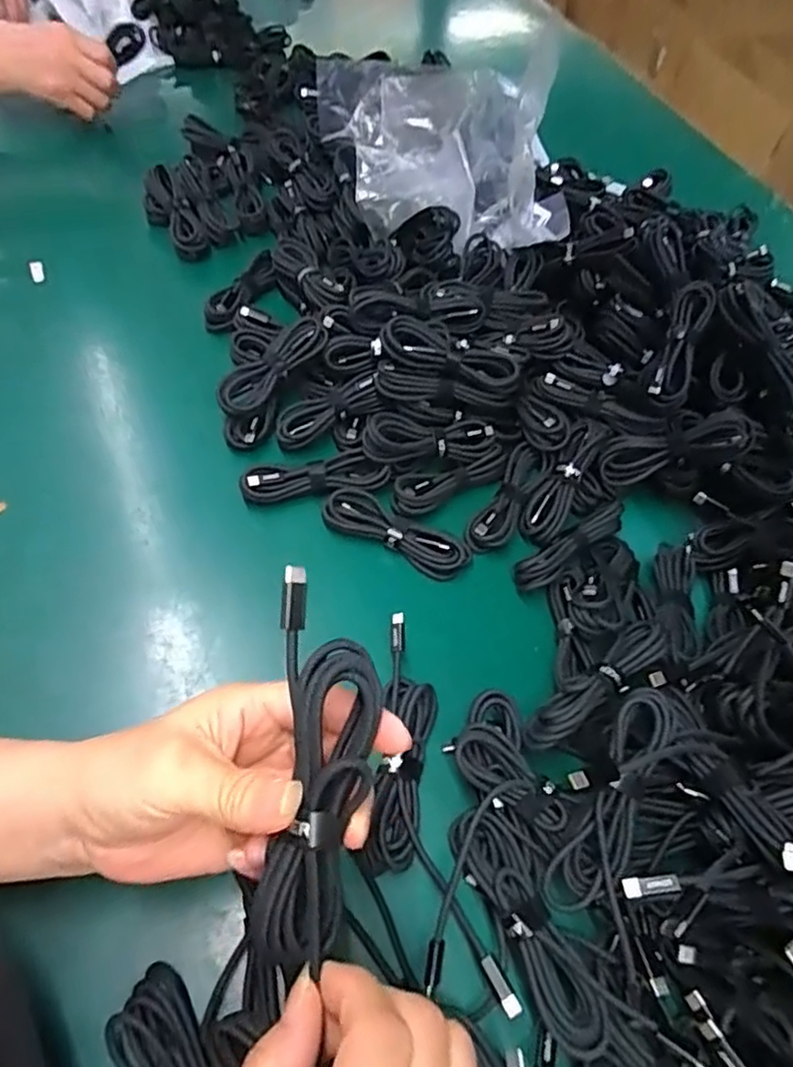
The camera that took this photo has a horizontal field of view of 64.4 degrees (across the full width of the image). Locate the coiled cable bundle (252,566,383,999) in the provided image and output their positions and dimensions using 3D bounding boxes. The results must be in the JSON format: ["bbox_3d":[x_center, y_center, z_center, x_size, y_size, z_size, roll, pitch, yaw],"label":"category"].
[{"bbox_3d":[-0.028,0.086,0.236,0.039,0.019,0.145,2,78,-3],"label":"coiled cable bundle"}]

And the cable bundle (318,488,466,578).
[{"bbox_3d":[0.001,-0.002,0.470,0.112,0.020,0.035,24,57,7],"label":"cable bundle"}]

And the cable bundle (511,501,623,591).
[{"bbox_3d":[0.132,0.011,0.475,0.105,0.023,0.024,-30,66,-24],"label":"cable bundle"}]

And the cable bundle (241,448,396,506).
[{"bbox_3d":[-0.061,-0.044,0.484,0.110,0.014,0.031,-8,59,-13],"label":"cable bundle"}]

